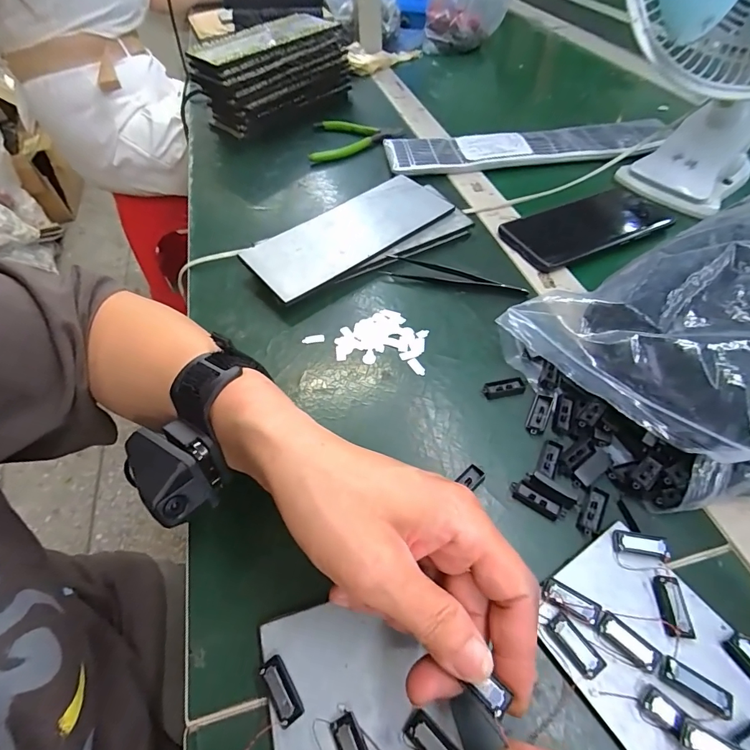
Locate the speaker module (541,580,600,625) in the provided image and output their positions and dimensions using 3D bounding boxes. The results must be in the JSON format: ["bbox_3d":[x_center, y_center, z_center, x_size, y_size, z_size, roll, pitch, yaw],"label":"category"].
[{"bbox_3d":[0.101,0.117,0.214,0.027,0.006,0.011,27,59,22],"label":"speaker module"}]

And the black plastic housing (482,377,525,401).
[{"bbox_3d":[0.094,0.009,0.301,0.029,0.004,0.013,-9,53,-4],"label":"black plastic housing"}]

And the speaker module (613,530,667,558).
[{"bbox_3d":[0.146,0.094,0.230,0.025,0.011,0.011,7,53,8],"label":"speaker module"}]

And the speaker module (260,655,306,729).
[{"bbox_3d":[-0.044,0.150,0.197,0.012,0.008,0.027,-28,56,-18],"label":"speaker module"}]

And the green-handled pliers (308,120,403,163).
[{"bbox_3d":[-0.023,-0.306,0.542,0.108,0.011,0.093,3,53,5],"label":"green-handled pliers"}]

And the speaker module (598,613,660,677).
[{"bbox_3d":[0.123,0.130,0.201,0.029,0.004,0.010,35,62,26],"label":"speaker module"}]

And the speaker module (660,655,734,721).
[{"bbox_3d":[0.147,0.142,0.190,0.029,0.004,0.012,26,58,21],"label":"speaker module"}]

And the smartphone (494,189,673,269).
[{"bbox_3d":[0.213,-0.153,0.415,0.174,0.007,0.082,-23,55,-14],"label":"smartphone"}]

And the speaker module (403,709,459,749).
[{"bbox_3d":[0.026,0.164,0.183,0.028,0.006,0.012,35,62,26],"label":"speaker module"}]

